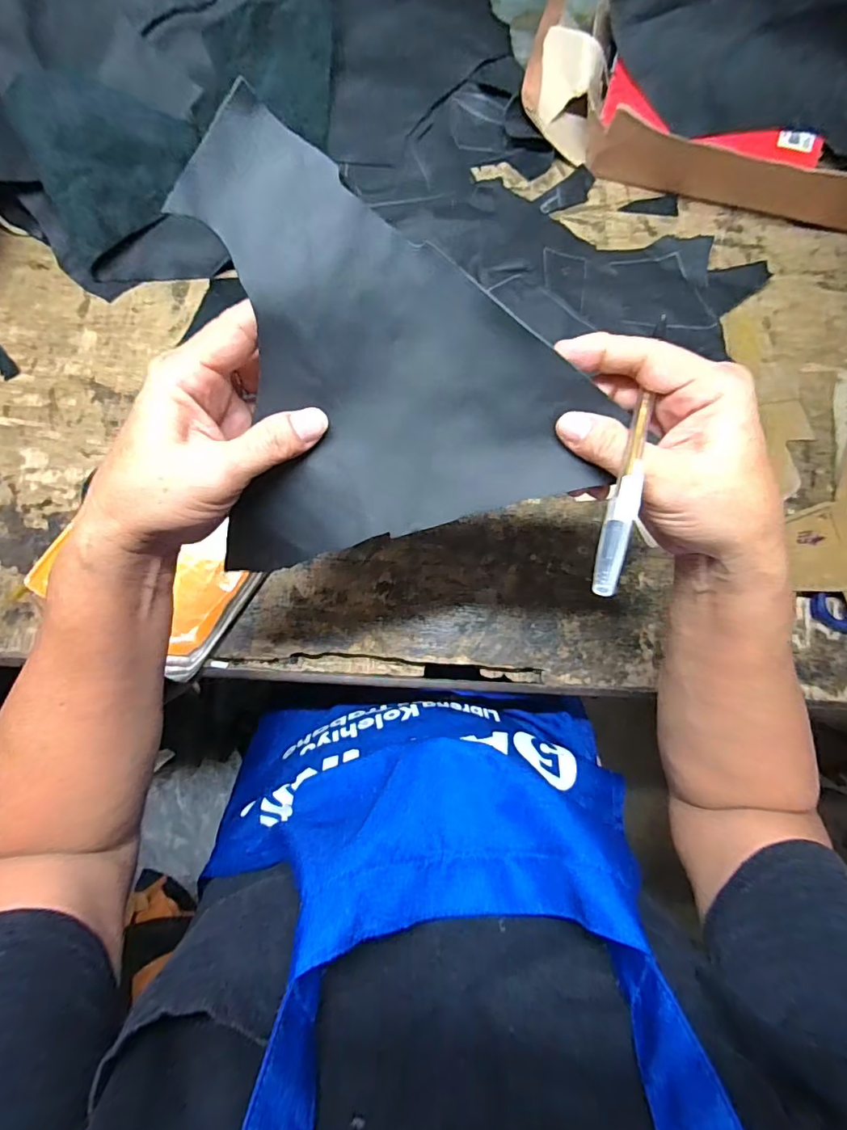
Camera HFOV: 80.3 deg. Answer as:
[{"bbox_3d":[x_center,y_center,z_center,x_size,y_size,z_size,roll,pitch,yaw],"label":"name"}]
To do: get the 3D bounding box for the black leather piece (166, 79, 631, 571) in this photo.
[{"bbox_3d":[-0.006,-0.074,0.230,0.173,0.020,0.182,4,117,-5],"label":"black leather piece"}]

